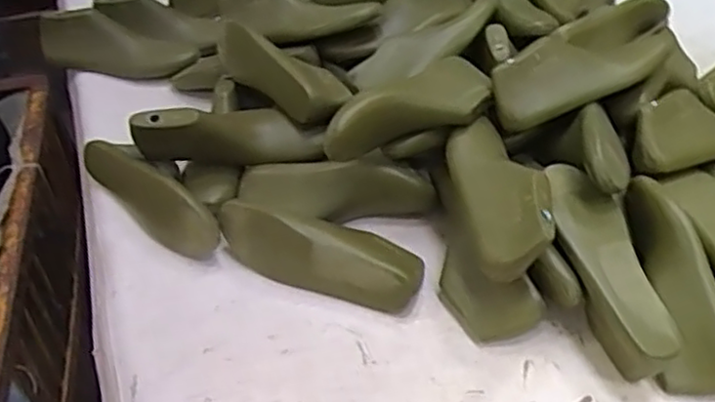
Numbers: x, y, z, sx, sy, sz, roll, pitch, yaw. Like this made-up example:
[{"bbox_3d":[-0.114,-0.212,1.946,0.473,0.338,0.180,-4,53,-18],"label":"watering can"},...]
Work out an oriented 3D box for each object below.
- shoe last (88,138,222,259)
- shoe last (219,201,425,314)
[{"bbox_3d":[-0.252,-0.009,0.881,0.082,0.066,0.243,-33,51,-32],"label":"shoe last"},{"bbox_3d":[-0.044,0.055,0.818,0.245,0.080,0.075,12,43,14],"label":"shoe last"}]

